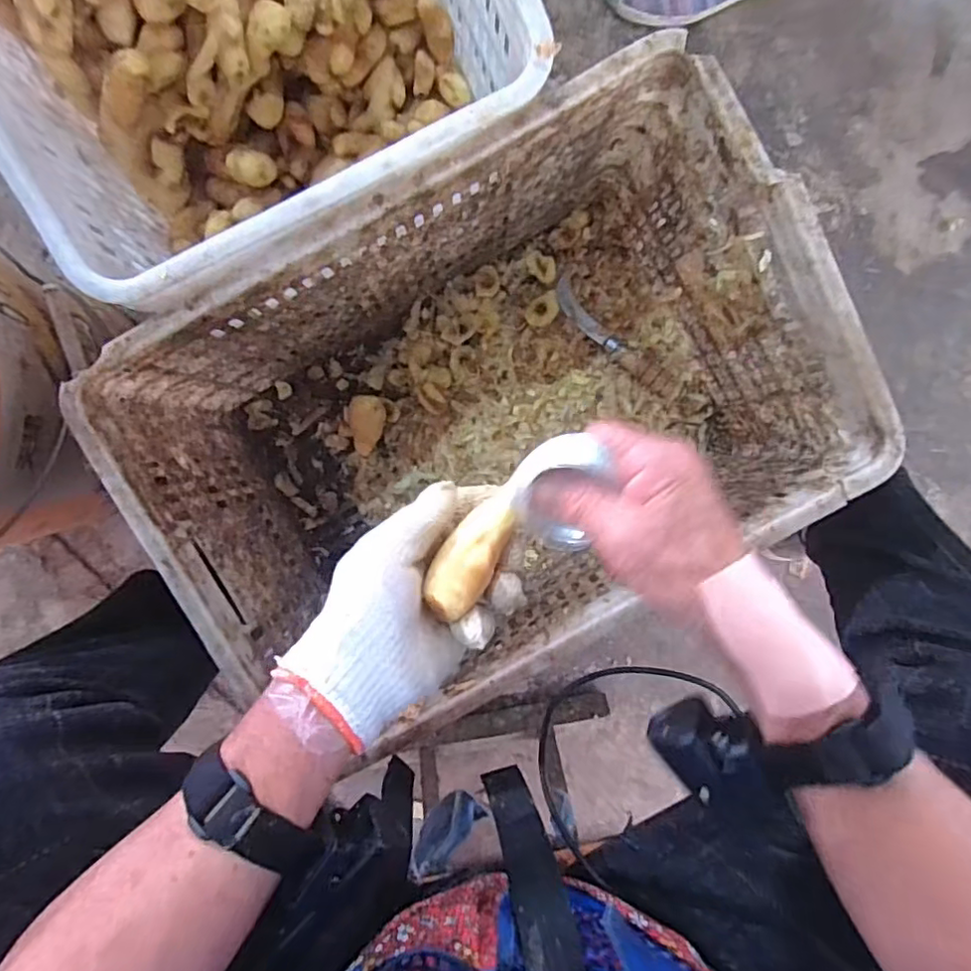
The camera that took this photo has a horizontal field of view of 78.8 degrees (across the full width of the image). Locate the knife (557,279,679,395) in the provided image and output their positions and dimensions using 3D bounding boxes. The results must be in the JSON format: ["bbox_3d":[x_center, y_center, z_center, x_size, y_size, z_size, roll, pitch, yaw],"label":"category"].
[{"bbox_3d":[0.138,-0.157,0.641,0.028,0.022,0.170,-46,78,4],"label":"knife"}]

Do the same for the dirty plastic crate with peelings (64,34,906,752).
[{"bbox_3d":[0.003,-0.062,0.544,0.507,0.264,0.333,-27,96,2],"label":"dirty plastic crate with peelings"}]

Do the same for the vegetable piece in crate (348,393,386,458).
[{"bbox_3d":[-0.131,-0.067,0.653,0.037,0.020,0.064,5,94,-3],"label":"vegetable piece in crate"}]

